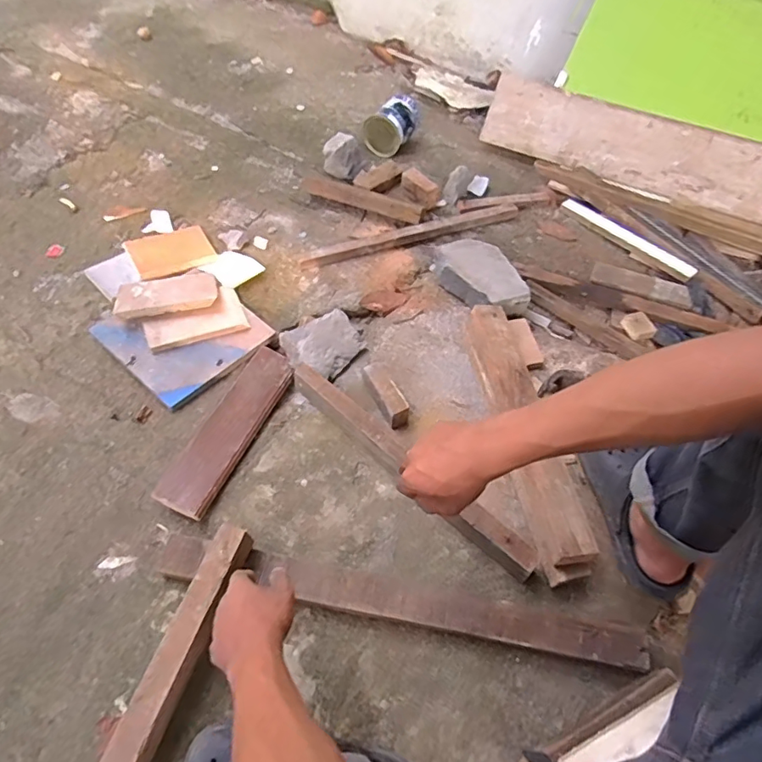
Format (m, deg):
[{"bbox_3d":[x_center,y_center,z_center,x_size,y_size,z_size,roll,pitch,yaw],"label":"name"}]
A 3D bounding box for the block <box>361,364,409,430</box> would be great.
[{"bbox_3d":[0.009,0.023,0.940,0.038,0.058,0.129,-21,61,-18],"label":"block"}]

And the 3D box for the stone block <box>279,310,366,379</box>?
[{"bbox_3d":[-0.109,-0.072,0.994,0.133,0.069,0.111,-37,67,-25],"label":"stone block"}]

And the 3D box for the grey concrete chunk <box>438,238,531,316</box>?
[{"bbox_3d":[0.216,-0.212,1.102,0.126,0.081,0.211,-31,65,-22],"label":"grey concrete chunk"}]

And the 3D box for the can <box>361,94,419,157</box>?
[{"bbox_3d":[0.027,-0.687,1.393,0.126,0.100,0.127,26,58,12],"label":"can"}]

